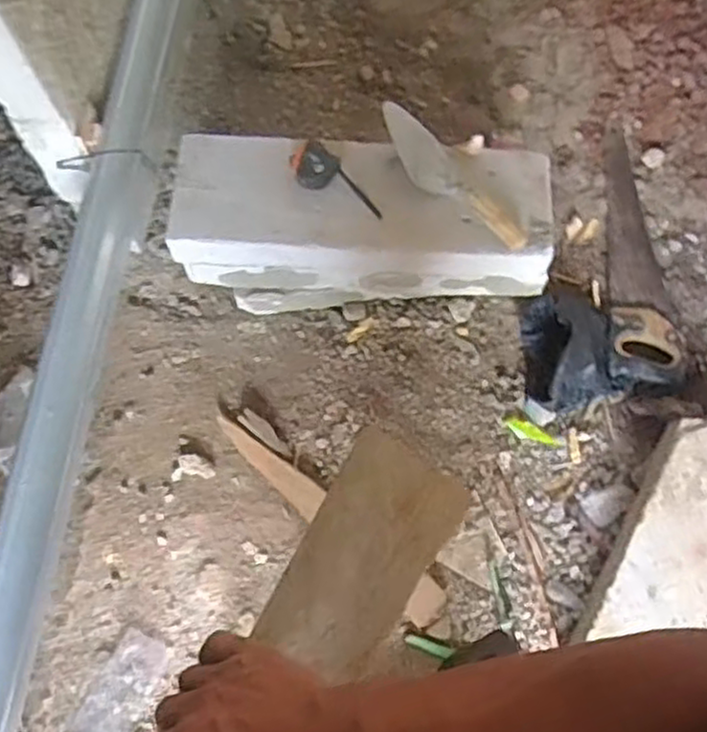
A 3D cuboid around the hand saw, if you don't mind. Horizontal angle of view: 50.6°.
[{"bbox_3d":[0.502,-0.214,1.368,0.116,0.037,0.495,-4,72,0],"label":"hand saw"}]

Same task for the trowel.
[{"bbox_3d":[0.143,-0.285,1.142,0.082,0.052,0.292,-34,75,-11],"label":"trowel"}]

